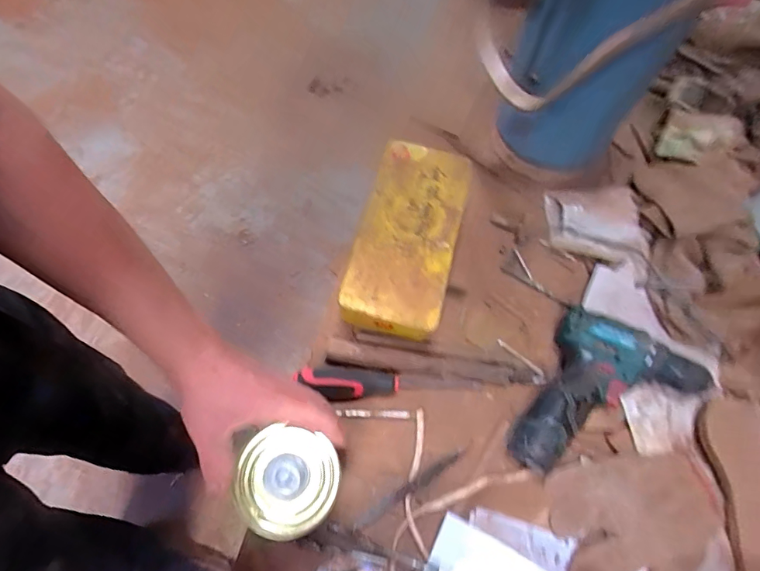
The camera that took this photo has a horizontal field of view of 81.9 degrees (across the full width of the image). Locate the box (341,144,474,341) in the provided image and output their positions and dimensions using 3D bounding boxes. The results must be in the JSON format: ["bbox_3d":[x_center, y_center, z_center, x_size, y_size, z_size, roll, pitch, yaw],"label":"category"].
[{"bbox_3d":[0.033,-0.054,0.535,0.112,0.083,0.234,15,66,3],"label":"box"}]

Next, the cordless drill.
[{"bbox_3d":[0.242,0.132,0.463,0.150,0.046,0.181,30,67,13],"label":"cordless drill"}]

